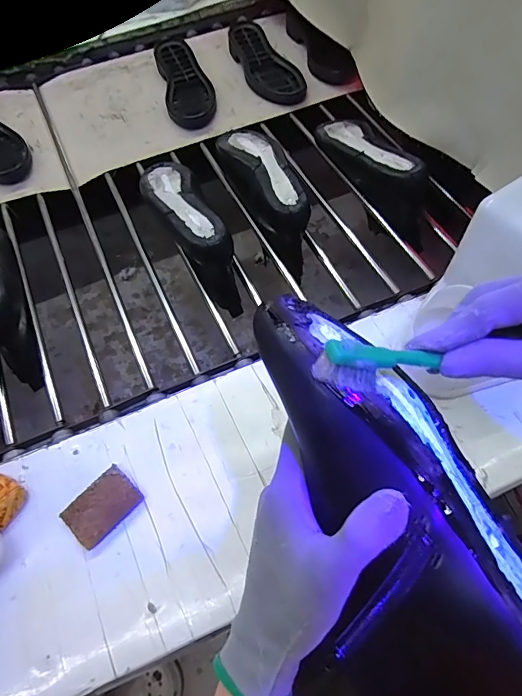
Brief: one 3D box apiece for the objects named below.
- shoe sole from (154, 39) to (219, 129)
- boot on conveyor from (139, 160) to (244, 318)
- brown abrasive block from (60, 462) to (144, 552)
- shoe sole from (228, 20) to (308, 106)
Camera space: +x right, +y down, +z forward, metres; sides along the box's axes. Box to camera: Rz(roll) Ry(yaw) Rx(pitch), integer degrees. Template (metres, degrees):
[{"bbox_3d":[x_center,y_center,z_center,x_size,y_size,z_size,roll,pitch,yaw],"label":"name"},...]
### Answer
[{"bbox_3d":[-0.142,-0.506,0.839,0.091,0.033,0.237,-13,61,-4],"label":"shoe sole"},{"bbox_3d":[-0.104,-0.172,0.659,0.076,0.119,0.252,-26,63,-11],"label":"boot on conveyor"},{"bbox_3d":[-0.159,0.158,0.442,0.049,0.014,0.069,38,69,21],"label":"brown abrasive block"},{"bbox_3d":[0.001,-0.558,0.860,0.084,0.031,0.254,-28,63,-12],"label":"shoe sole"}]

